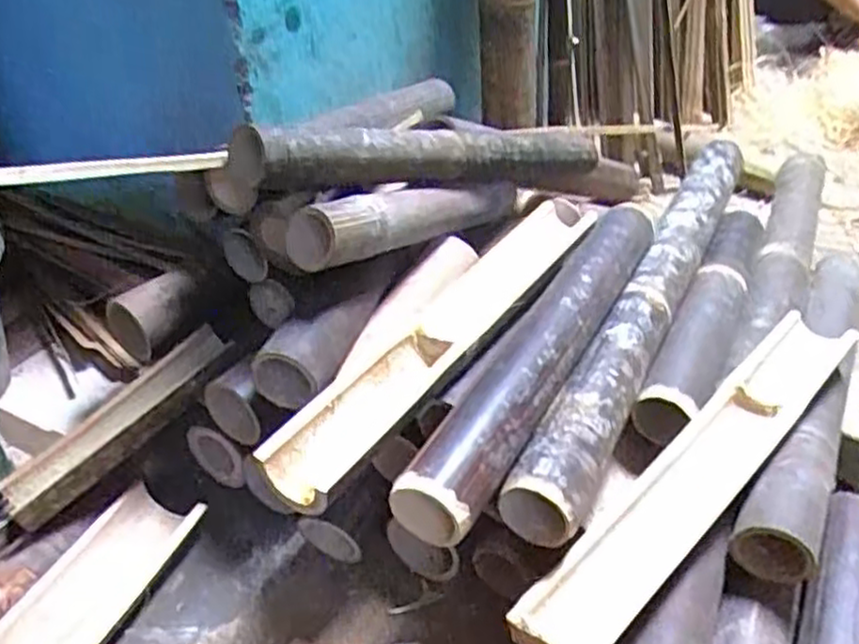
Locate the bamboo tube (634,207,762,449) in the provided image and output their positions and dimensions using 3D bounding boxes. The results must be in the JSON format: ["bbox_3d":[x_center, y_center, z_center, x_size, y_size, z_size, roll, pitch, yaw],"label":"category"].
[{"bbox_3d":[0.313,-0.015,0.816,0.063,0.059,0.430,15,37,26],"label":"bamboo tube"}]

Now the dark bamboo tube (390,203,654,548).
[{"bbox_3d":[0.111,0.015,0.673,0.064,0.068,0.471,15,37,26],"label":"dark bamboo tube"}]

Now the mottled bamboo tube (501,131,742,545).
[{"bbox_3d":[0.243,-0.039,0.797,0.070,0.074,0.706,15,37,26],"label":"mottled bamboo tube"}]

